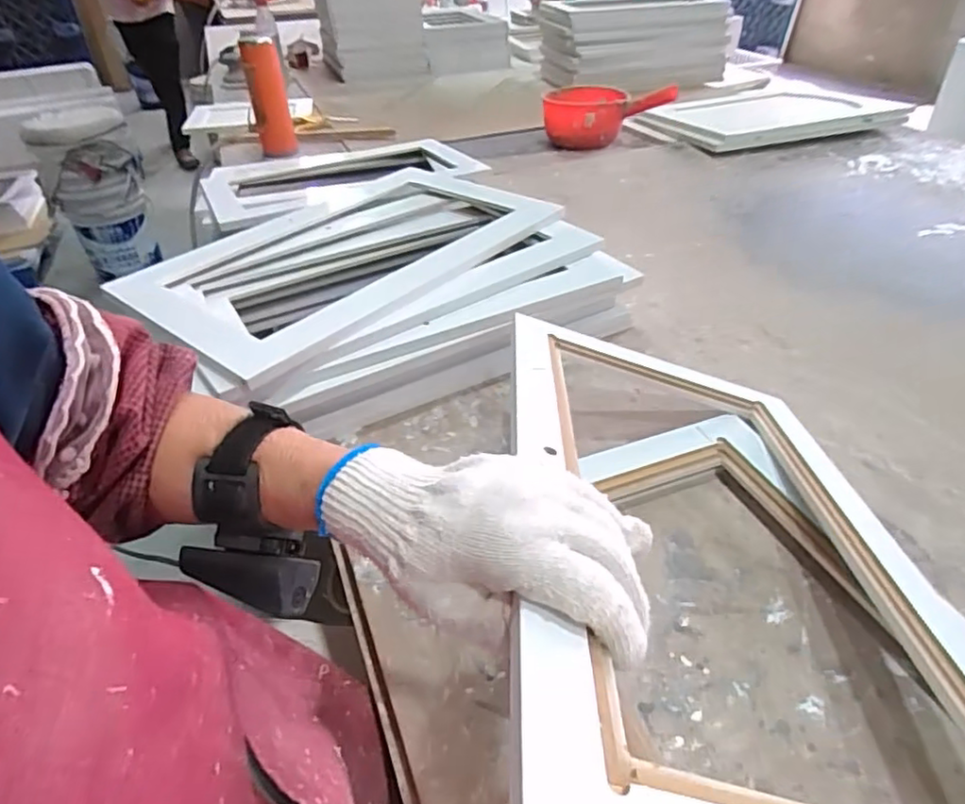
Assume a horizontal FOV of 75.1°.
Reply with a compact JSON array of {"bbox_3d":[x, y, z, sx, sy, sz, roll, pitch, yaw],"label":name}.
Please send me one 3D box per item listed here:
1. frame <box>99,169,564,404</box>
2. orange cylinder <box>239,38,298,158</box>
[{"bbox_3d":[-0.150,-0.164,0.681,0.283,0.033,0.409,27,47,32],"label":"frame"},{"bbox_3d":[-0.416,-0.592,1.222,0.070,0.185,0.073,-14,40,-13],"label":"orange cylinder"}]

